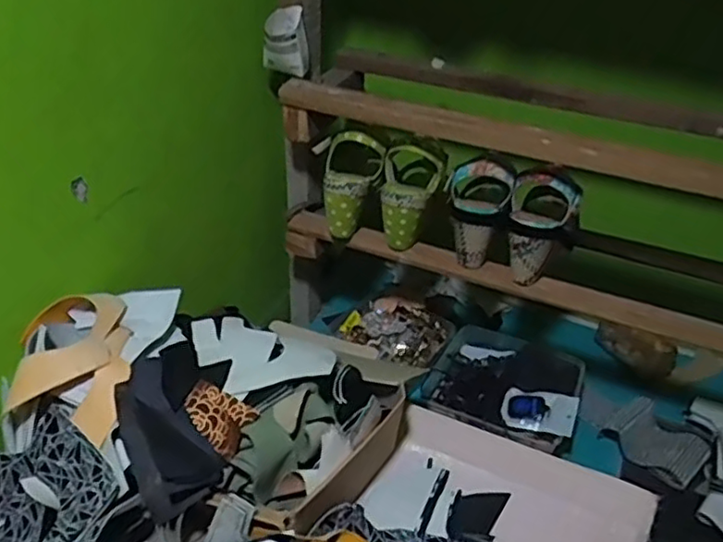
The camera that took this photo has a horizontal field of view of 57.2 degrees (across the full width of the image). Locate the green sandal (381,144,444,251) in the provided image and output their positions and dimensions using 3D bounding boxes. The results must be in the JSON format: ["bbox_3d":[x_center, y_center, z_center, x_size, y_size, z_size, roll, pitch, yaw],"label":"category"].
[{"bbox_3d":[0.066,-0.096,0.877,0.077,0.125,0.072,5,34,2],"label":"green sandal"}]

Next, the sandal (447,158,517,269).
[{"bbox_3d":[0.146,-0.076,0.849,0.080,0.129,0.076,12,35,11],"label":"sandal"}]

